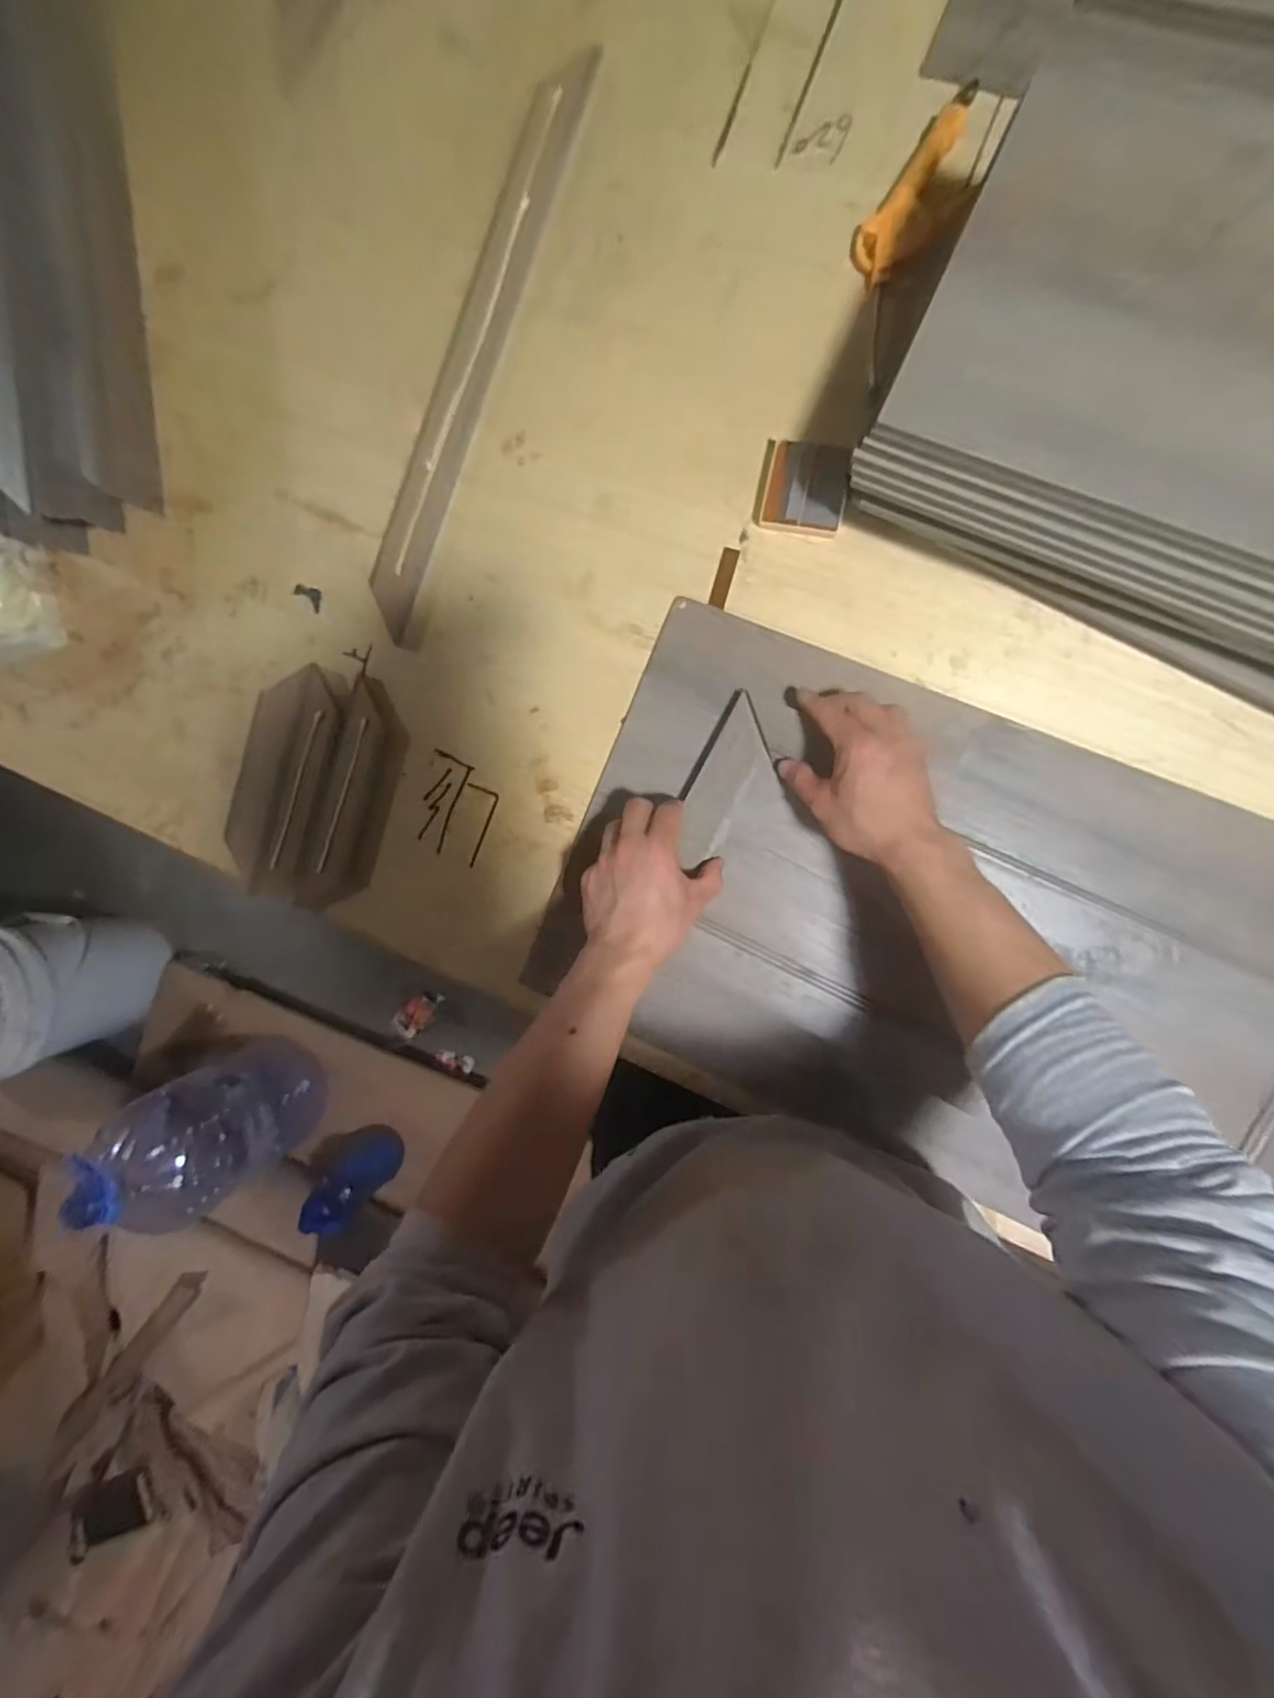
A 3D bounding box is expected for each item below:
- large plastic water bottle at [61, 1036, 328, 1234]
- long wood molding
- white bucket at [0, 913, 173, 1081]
[{"bbox_3d":[-0.741,0.491,1.131,0.203,0.440,0.218,-28,88,9],"label":"large plastic water bottle"},{"bbox_3d":[-0.146,-0.433,0.571,0.050,0.006,0.493,21,94,7],"label":"long wood molding"},{"bbox_3d":[-1.239,0.293,1.355,0.318,0.361,0.290,-13,90,9],"label":"white bucket"}]

